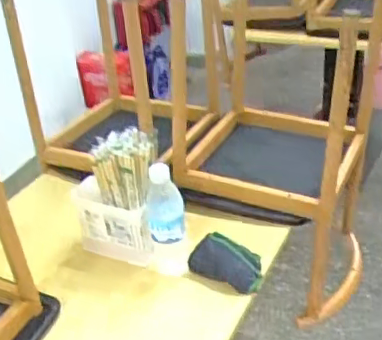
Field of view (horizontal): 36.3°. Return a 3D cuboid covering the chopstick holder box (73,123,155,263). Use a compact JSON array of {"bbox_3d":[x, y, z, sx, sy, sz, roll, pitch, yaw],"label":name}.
[{"bbox_3d":[-0.121,0.043,1.012,0.141,0.220,0.087,9,34,24],"label":"chopstick holder box"}]

